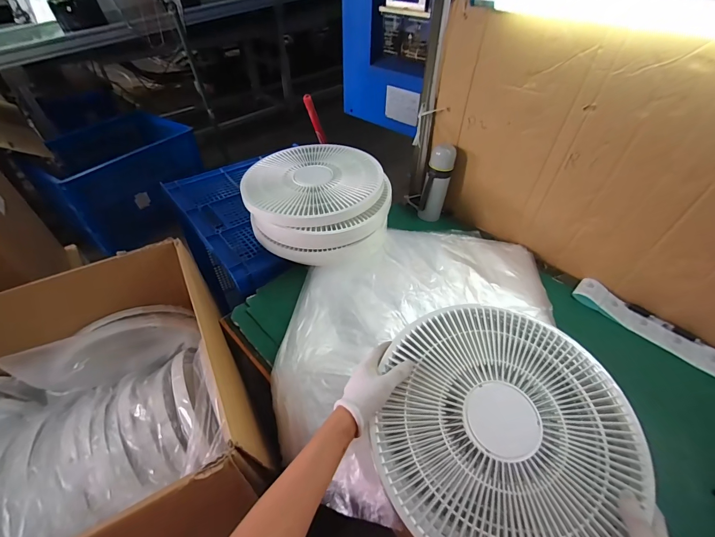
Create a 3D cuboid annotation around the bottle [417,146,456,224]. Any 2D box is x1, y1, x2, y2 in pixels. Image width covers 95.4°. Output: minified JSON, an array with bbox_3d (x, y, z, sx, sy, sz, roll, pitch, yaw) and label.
[{"bbox_3d":[0.221,-0.232,0.915,0.071,0.203,0.061,13,47,12],"label":"bottle"}]

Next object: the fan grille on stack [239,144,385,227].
[{"bbox_3d":[-0.108,-0.216,0.806,0.335,0.035,0.301,-7,46,-7],"label":"fan grille on stack"}]

